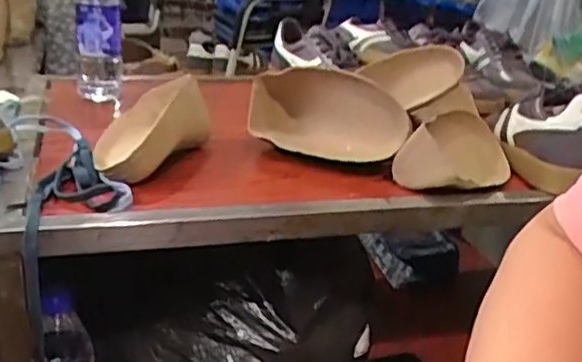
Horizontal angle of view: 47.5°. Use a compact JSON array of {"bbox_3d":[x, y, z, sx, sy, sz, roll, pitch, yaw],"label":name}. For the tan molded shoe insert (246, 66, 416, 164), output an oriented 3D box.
[{"bbox_3d":[0.032,-0.072,0.703,0.084,0.091,0.175,-12,25,-38],"label":"tan molded shoe insert"}]

